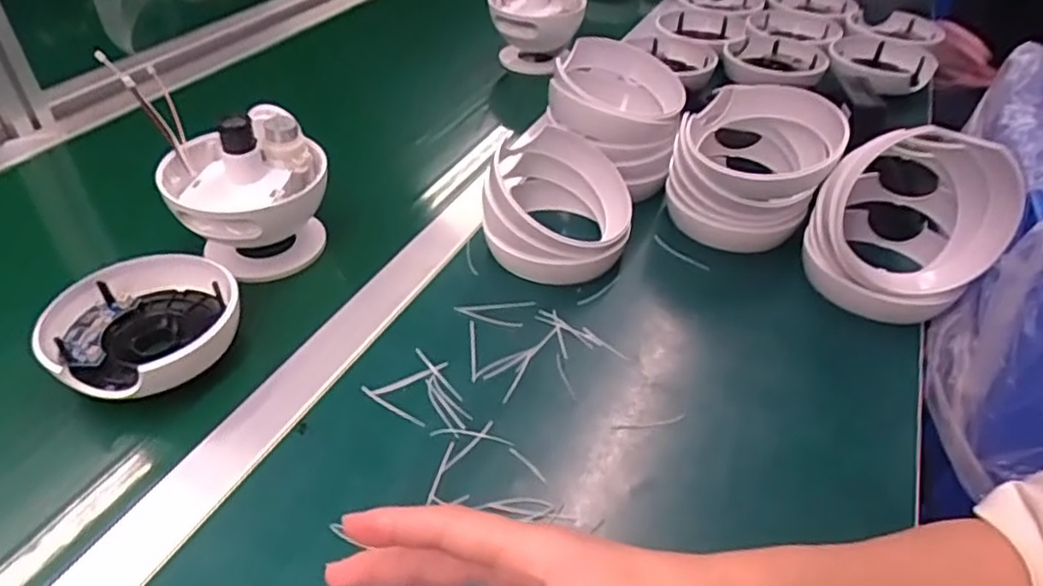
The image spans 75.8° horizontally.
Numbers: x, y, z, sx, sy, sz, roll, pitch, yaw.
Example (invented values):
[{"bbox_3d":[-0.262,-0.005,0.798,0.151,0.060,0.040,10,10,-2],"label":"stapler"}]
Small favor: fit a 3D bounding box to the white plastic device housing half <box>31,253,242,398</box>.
[{"bbox_3d":[-0.243,0.024,0.438,0.114,0.038,0.106,1,40,-1],"label":"white plastic device housing half"}]

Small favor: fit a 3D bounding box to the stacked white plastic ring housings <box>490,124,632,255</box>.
[{"bbox_3d":[0.033,-0.072,0.528,0.103,0.083,0.119,11,41,10],"label":"stacked white plastic ring housings"}]

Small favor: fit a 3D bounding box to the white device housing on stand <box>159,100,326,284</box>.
[{"bbox_3d":[-0.206,-0.077,0.514,0.109,0.110,0.099,-13,42,-17],"label":"white device housing on stand"}]

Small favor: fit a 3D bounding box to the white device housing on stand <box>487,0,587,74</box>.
[{"bbox_3d":[0.019,-0.331,0.827,0.111,0.109,0.077,3,40,2],"label":"white device housing on stand"}]

